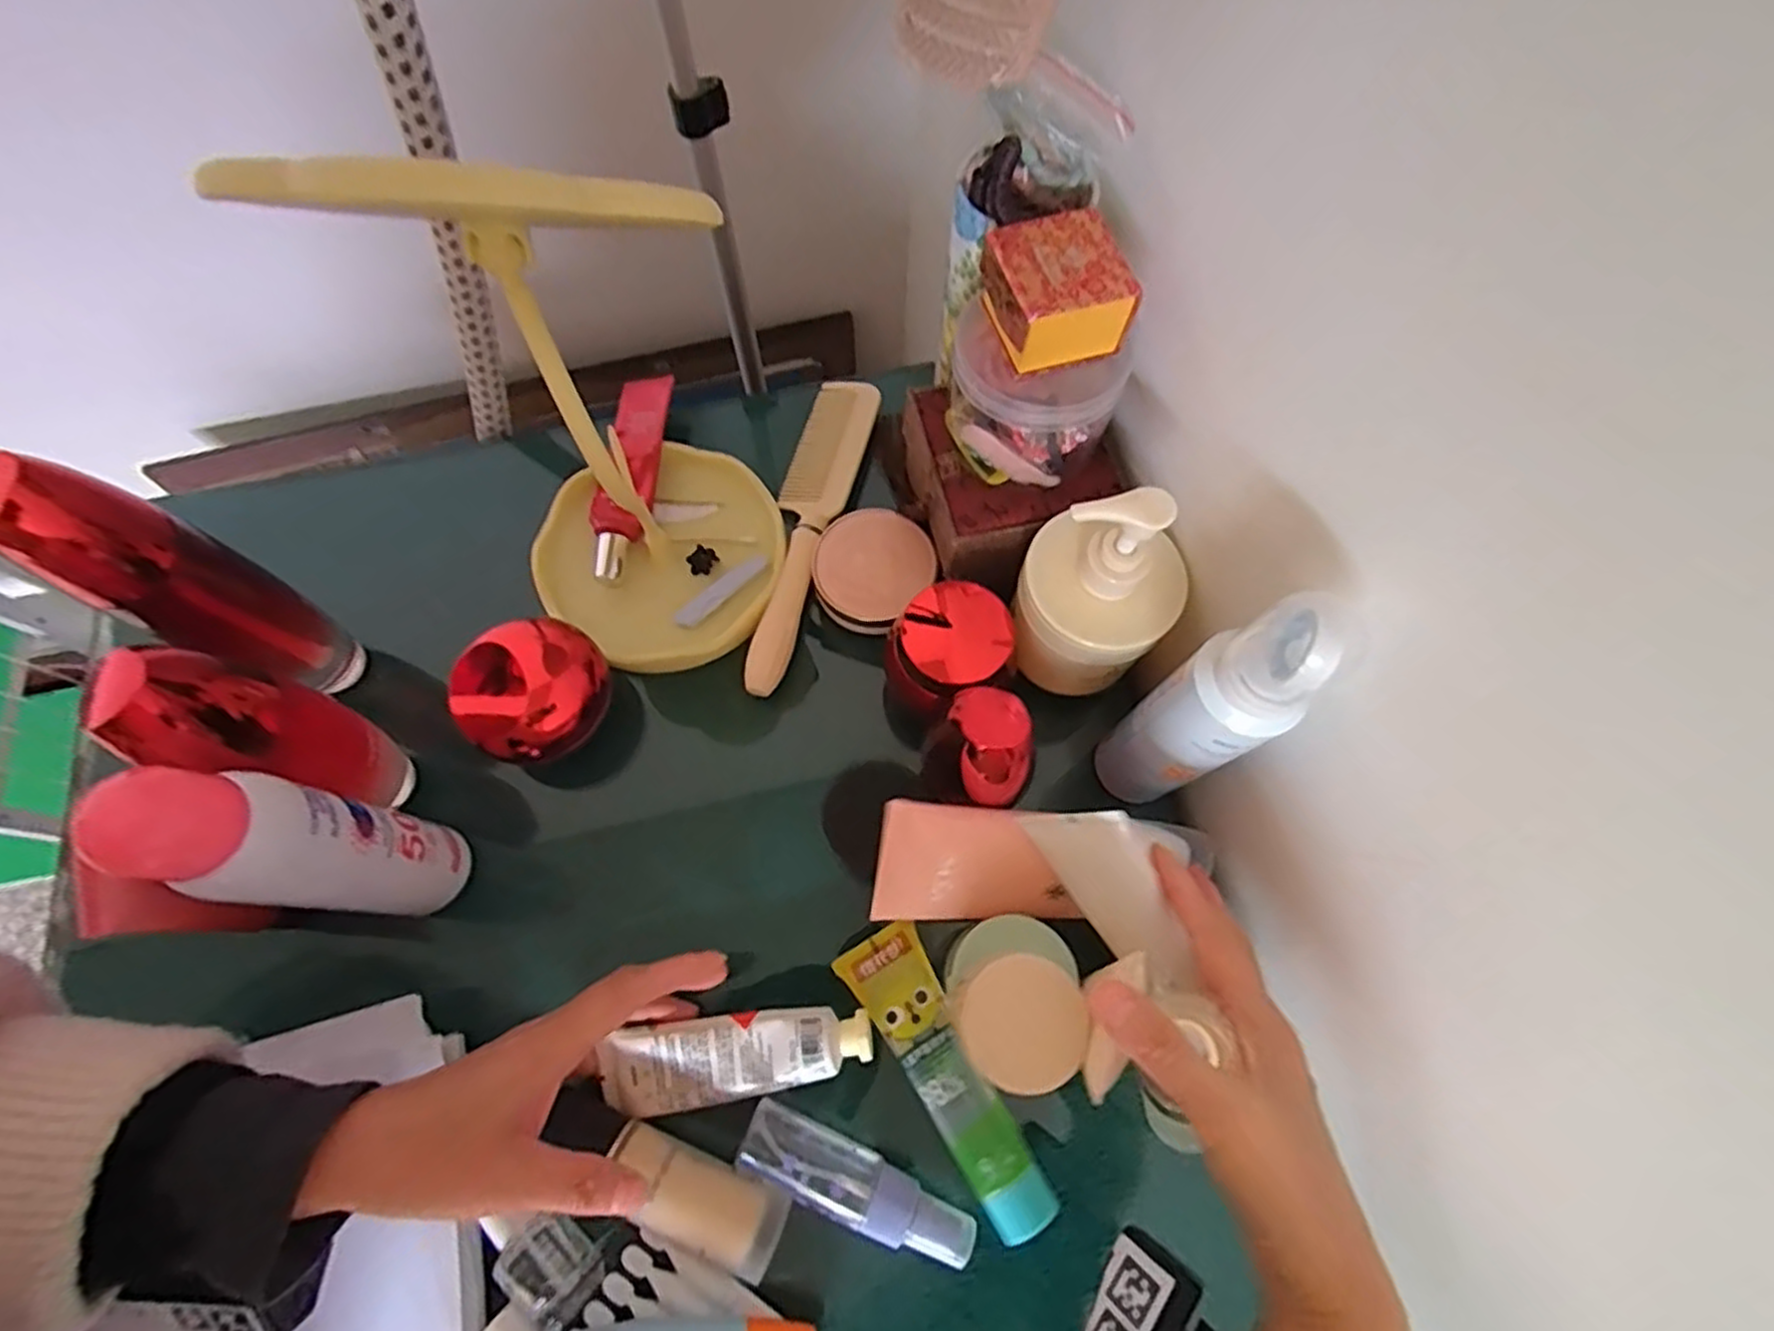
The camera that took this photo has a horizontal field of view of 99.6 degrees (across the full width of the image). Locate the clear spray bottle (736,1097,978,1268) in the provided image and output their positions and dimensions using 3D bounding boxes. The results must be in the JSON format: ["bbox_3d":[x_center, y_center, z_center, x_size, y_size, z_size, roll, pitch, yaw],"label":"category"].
[{"bbox_3d":[-0.014,0.236,0.341,0.108,0.030,0.028,22,70,7],"label":"clear spray bottle"}]

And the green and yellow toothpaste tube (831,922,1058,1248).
[{"bbox_3d":[0.029,0.190,0.351,0.039,0.022,0.138,-31,73,-13],"label":"green and yellow toothpaste tube"}]

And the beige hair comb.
[{"bbox_3d":[-0.053,-0.090,0.465,0.044,0.009,0.226,15,69,4],"label":"beige hair comb"}]

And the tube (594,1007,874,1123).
[{"bbox_3d":[-0.071,0.185,0.353,0.124,0.015,0.039,-11,70,0],"label":"tube"}]

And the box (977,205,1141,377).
[{"bbox_3d":[0.074,-0.167,0.336,0.056,0.036,0.052,-16,70,-8],"label":"box"}]

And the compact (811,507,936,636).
[{"bbox_3d":[-0.010,-0.058,0.442,0.067,0.020,0.069,1,69,-1],"label":"compact"}]

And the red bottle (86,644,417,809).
[{"bbox_3d":[-0.261,0.029,0.325,0.046,0.153,0.051,3,69,-1],"label":"red bottle"}]

